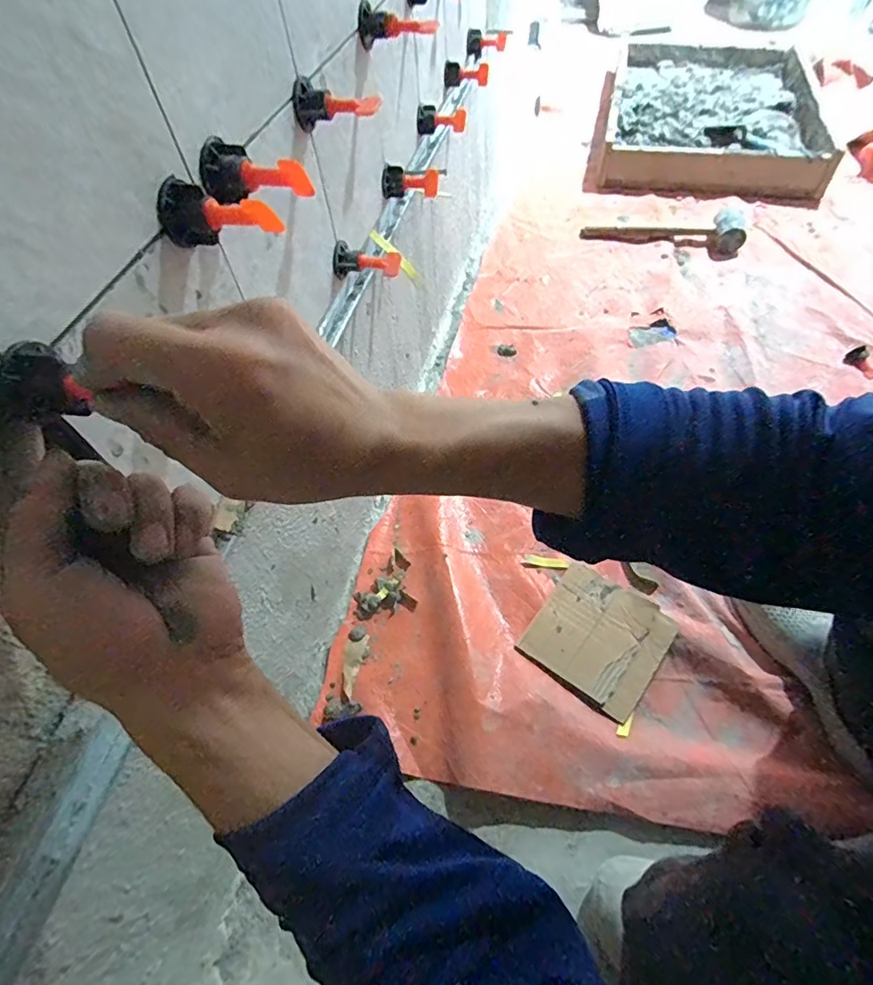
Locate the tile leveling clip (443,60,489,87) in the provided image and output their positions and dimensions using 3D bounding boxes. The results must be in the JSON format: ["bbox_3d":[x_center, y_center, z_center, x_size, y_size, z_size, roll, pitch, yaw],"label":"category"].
[{"bbox_3d":[0.042,-0.580,0.710,0.063,0.027,0.031,-1,57,3],"label":"tile leveling clip"}]

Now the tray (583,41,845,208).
[{"bbox_3d":[0.738,-1.081,1.431,0.534,0.111,0.894,11,57,11],"label":"tray"}]

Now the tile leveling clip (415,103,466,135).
[{"bbox_3d":[0.005,-0.461,0.630,0.060,0.029,0.026,-6,55,0],"label":"tile leveling clip"}]

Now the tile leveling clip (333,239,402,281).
[{"bbox_3d":[-0.062,-0.212,0.470,0.060,0.029,0.026,7,56,8],"label":"tile leveling clip"}]

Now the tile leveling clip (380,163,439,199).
[{"bbox_3d":[-0.027,-0.334,0.552,0.059,0.028,0.029,7,56,8],"label":"tile leveling clip"}]

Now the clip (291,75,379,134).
[{"bbox_3d":[-0.071,-0.283,0.371,0.059,0.029,0.029,3,56,5],"label":"clip"}]

